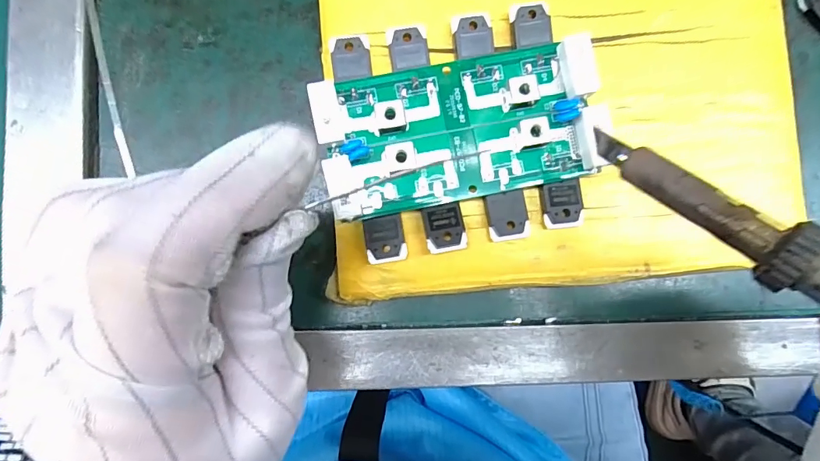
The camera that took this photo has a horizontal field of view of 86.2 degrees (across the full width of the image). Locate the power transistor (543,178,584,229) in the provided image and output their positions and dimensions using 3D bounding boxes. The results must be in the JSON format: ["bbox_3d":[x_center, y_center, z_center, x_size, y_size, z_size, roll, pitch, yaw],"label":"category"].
[{"bbox_3d":[0.061,-0.010,0.174,0.015,0.004,0.019,-4,87,-2],"label":"power transistor"}]

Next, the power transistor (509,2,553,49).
[{"bbox_3d":[0.049,-0.081,0.174,0.015,0.004,0.016,-11,87,-3],"label":"power transistor"}]

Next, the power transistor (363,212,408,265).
[{"bbox_3d":[-0.010,0.004,0.173,0.015,0.007,0.018,-11,87,-3],"label":"power transistor"}]

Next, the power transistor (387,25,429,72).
[{"bbox_3d":[-0.001,-0.072,0.172,0.016,0.004,0.019,-4,87,-2],"label":"power transistor"}]

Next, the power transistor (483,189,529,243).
[{"bbox_3d":[0.039,-0.006,0.173,0.015,0.004,0.019,-9,87,-3],"label":"power transistor"}]

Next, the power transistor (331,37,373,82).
[{"bbox_3d":[-0.023,-0.067,0.171,0.015,0.004,0.018,-3,81,-15],"label":"power transistor"}]

